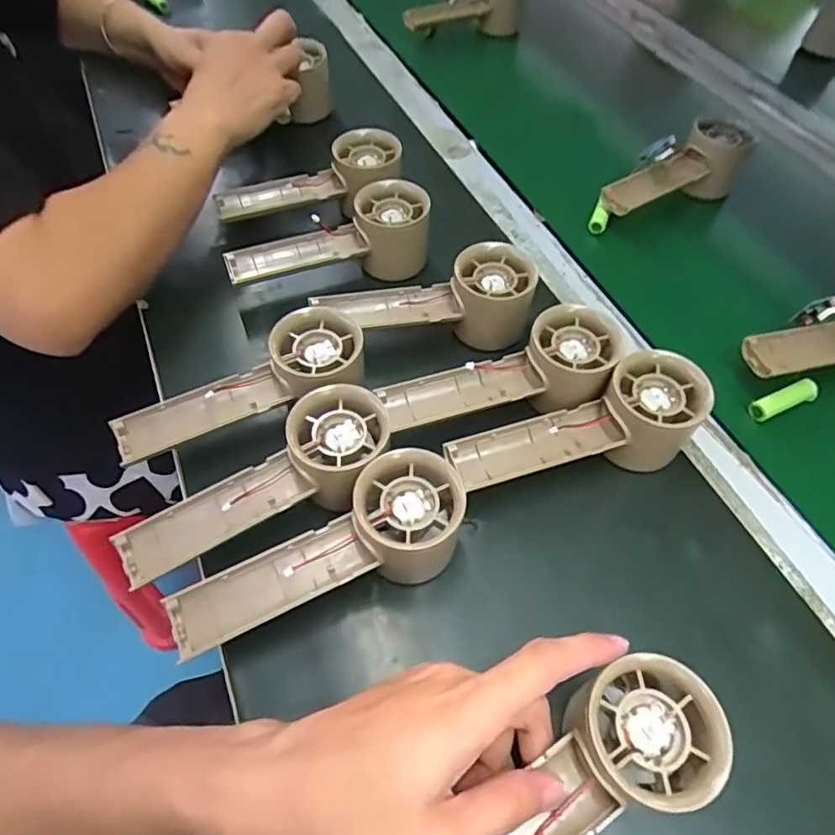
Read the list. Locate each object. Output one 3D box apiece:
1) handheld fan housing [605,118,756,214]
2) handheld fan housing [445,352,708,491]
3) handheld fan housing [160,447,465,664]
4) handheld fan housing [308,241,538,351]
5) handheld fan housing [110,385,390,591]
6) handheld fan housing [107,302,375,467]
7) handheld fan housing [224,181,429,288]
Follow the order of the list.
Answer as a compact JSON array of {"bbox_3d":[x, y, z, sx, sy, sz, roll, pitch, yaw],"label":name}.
[{"bbox_3d":[0.238,-0.220,0.514,0.158,0.041,0.052,-31,62,-20],"label":"handheld fan housing"},{"bbox_3d":[0.095,0.015,0.342,0.148,0.060,0.053,-19,58,-13],"label":"handheld fan housing"},{"bbox_3d":[-0.050,0.072,0.302,0.155,0.059,0.051,-19,58,-13],"label":"handheld fan housing"},{"bbox_3d":[0.006,-0.079,0.404,0.146,0.059,0.052,-5,56,-4],"label":"handheld fan housing"},{"bbox_3d":[-0.087,0.038,0.319,0.160,0.042,0.055,-31,61,-5],"label":"handheld fan housing"},{"bbox_3d":[-0.110,-0.020,0.355,0.160,0.040,0.062,-26,58,4],"label":"handheld fan housing"},{"bbox_3d":[-0.068,-0.134,0.438,0.153,0.057,0.054,-12,57,-9],"label":"handheld fan housing"}]

